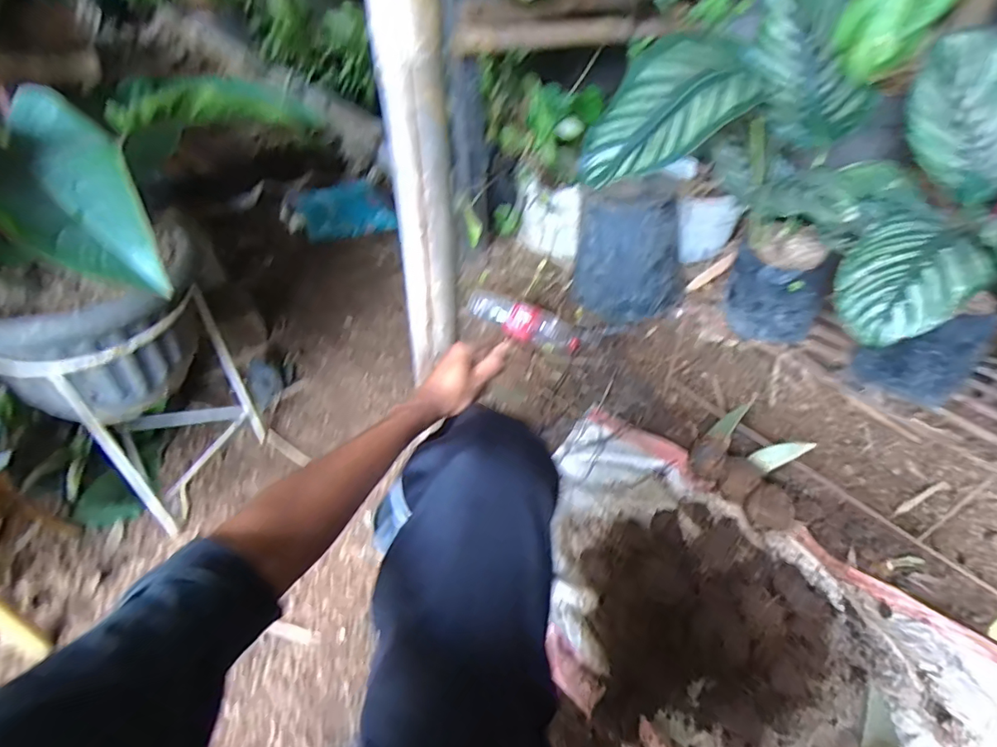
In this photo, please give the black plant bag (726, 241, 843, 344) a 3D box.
[{"bbox_3d":[0.468,-0.131,0.863,0.123,0.160,0.124,-11,48,-12],"label":"black plant bag"}]

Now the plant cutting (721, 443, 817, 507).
[{"bbox_3d":[0.493,0.173,0.966,0.176,0.053,0.074,-33,53,-4],"label":"plant cutting"}]

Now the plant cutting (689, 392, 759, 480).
[{"bbox_3d":[0.447,0.127,1.020,0.070,0.046,0.185,32,72,25],"label":"plant cutting"}]

